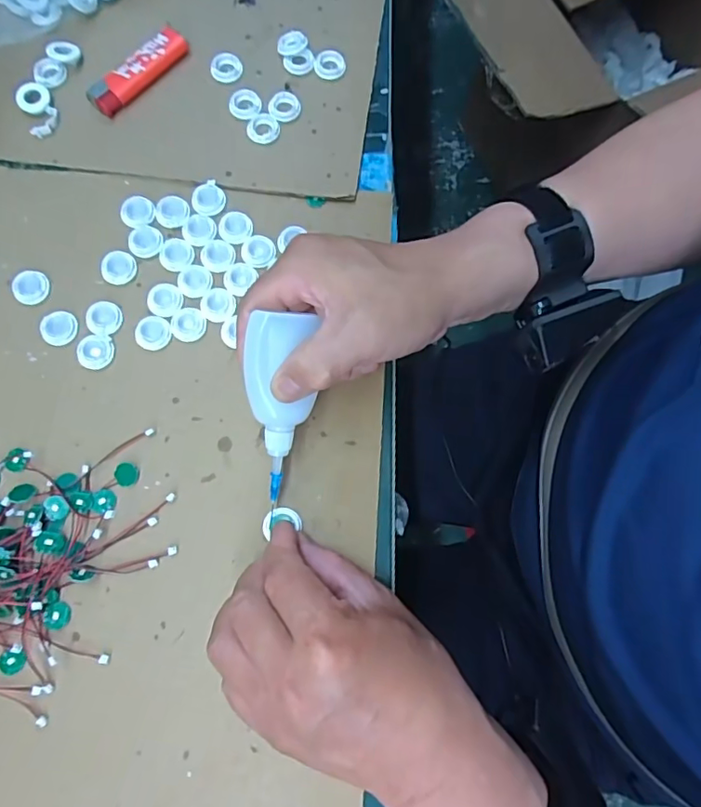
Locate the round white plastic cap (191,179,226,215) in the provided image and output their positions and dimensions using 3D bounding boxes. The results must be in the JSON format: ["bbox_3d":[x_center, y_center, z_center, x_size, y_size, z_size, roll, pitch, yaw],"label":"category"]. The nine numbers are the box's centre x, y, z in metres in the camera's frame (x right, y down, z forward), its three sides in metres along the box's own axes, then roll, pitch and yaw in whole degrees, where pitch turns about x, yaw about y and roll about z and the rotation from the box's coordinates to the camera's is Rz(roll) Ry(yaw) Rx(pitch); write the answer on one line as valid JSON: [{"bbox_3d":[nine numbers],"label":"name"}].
[{"bbox_3d":[-0.098,-0.142,0.365,0.022,0.004,0.024,0,77,-2],"label":"round white plastic cap"}]

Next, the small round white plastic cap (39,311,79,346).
[{"bbox_3d":[-0.191,-0.049,0.347,0.023,0.004,0.023,0,77,-2],"label":"small round white plastic cap"}]

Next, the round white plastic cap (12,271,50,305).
[{"bbox_3d":[-0.212,-0.077,0.352,0.022,0.005,0.022,0,77,-2],"label":"round white plastic cap"}]

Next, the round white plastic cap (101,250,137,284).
[{"bbox_3d":[-0.156,-0.091,0.356,0.022,0.006,0.020,0,77,-2],"label":"round white plastic cap"}]

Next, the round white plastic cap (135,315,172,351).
[{"bbox_3d":[-0.129,-0.046,0.348,0.021,0.005,0.023,0,77,-2],"label":"round white plastic cap"}]

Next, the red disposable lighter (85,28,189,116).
[{"bbox_3d":[-0.152,-0.240,0.383,0.080,0.010,0.025,-42,82,-10],"label":"red disposable lighter"}]

